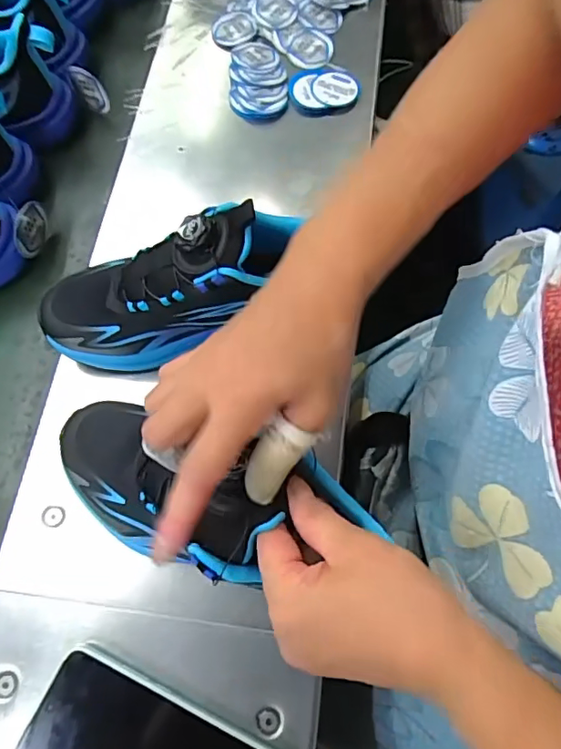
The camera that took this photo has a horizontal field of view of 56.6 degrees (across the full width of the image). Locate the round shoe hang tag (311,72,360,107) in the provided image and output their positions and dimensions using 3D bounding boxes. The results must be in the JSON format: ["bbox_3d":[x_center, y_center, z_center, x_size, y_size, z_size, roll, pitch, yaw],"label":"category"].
[{"bbox_3d":[0.055,-0.289,0.525,0.048,0.006,0.042,-1,69,1],"label":"round shoe hang tag"}]

